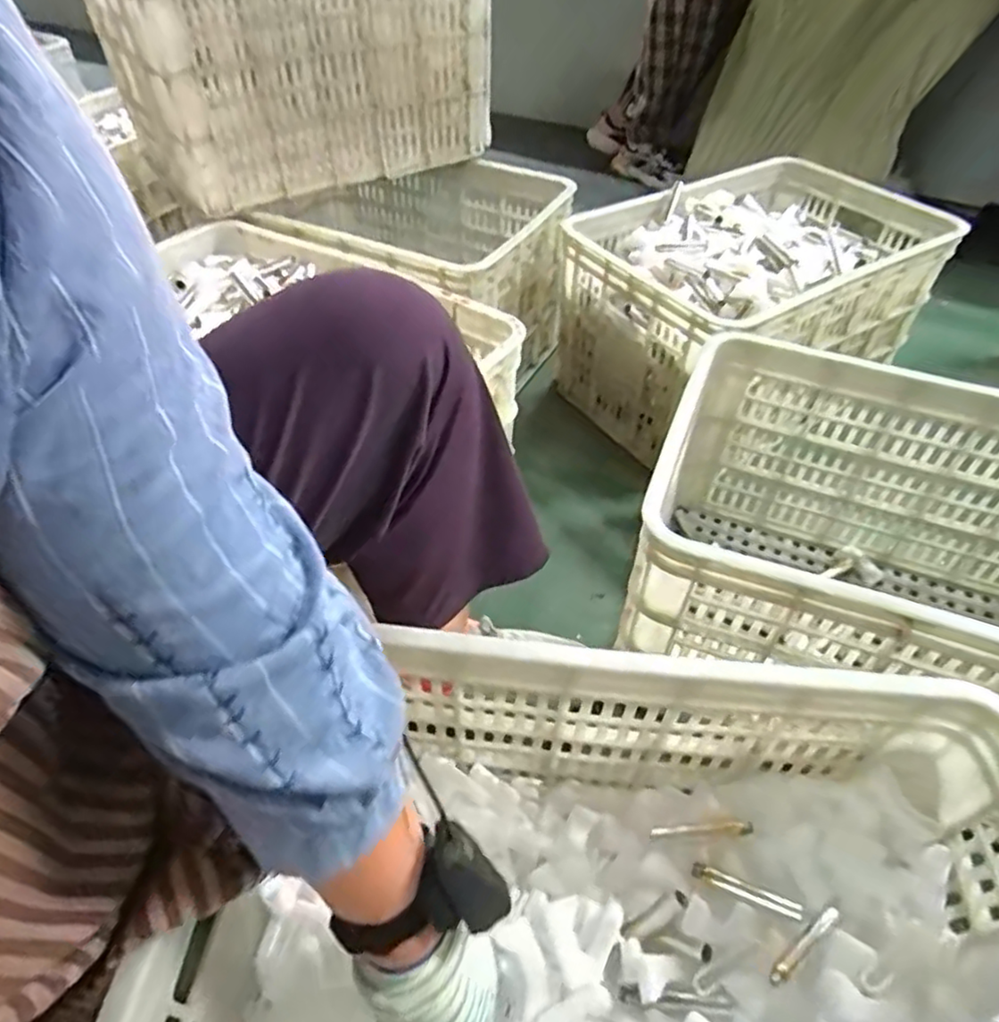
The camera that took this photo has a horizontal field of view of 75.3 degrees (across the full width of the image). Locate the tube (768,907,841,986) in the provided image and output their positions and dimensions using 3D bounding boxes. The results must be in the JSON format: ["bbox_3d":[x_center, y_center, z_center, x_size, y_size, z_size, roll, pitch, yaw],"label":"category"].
[{"bbox_3d":[0.227,0.327,0.486,0.074,0.015,0.011,-30,55,-24],"label":"tube"}]

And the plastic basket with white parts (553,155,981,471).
[{"bbox_3d":[0.362,-0.336,1.040,0.509,0.250,0.380,-26,53,-21],"label":"plastic basket with white parts"}]

